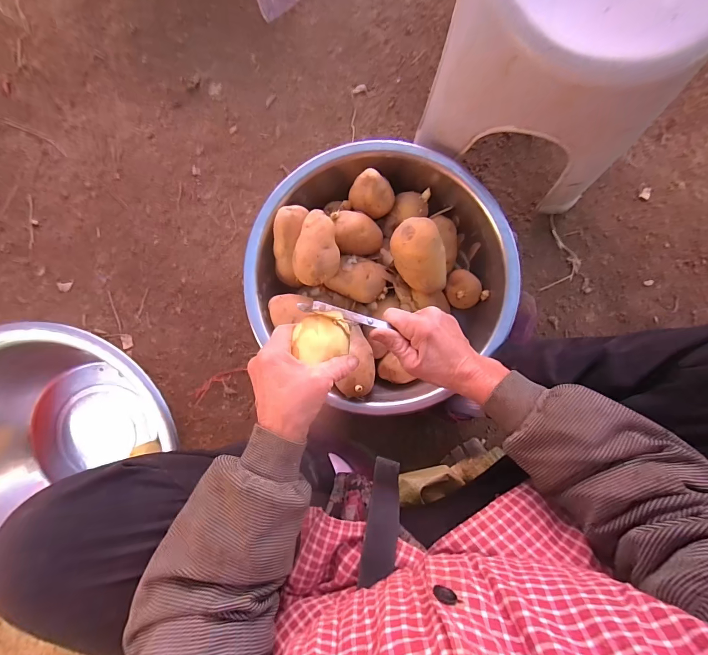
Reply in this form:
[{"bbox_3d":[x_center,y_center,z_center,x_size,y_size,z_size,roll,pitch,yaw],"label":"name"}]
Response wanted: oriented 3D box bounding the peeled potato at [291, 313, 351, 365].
[{"bbox_3d":[-0.032,0.009,0.355,0.050,0.045,0.045,-14,91,2],"label":"peeled potato"}]

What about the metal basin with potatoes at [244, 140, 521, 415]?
[{"bbox_3d":[0.040,-0.079,0.526,0.373,0.125,0.355,0,92,4],"label":"metal basin with potatoes"}]

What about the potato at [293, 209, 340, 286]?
[{"bbox_3d":[-0.050,-0.108,0.482,0.058,0.043,0.096,15,93,3],"label":"potato"}]

